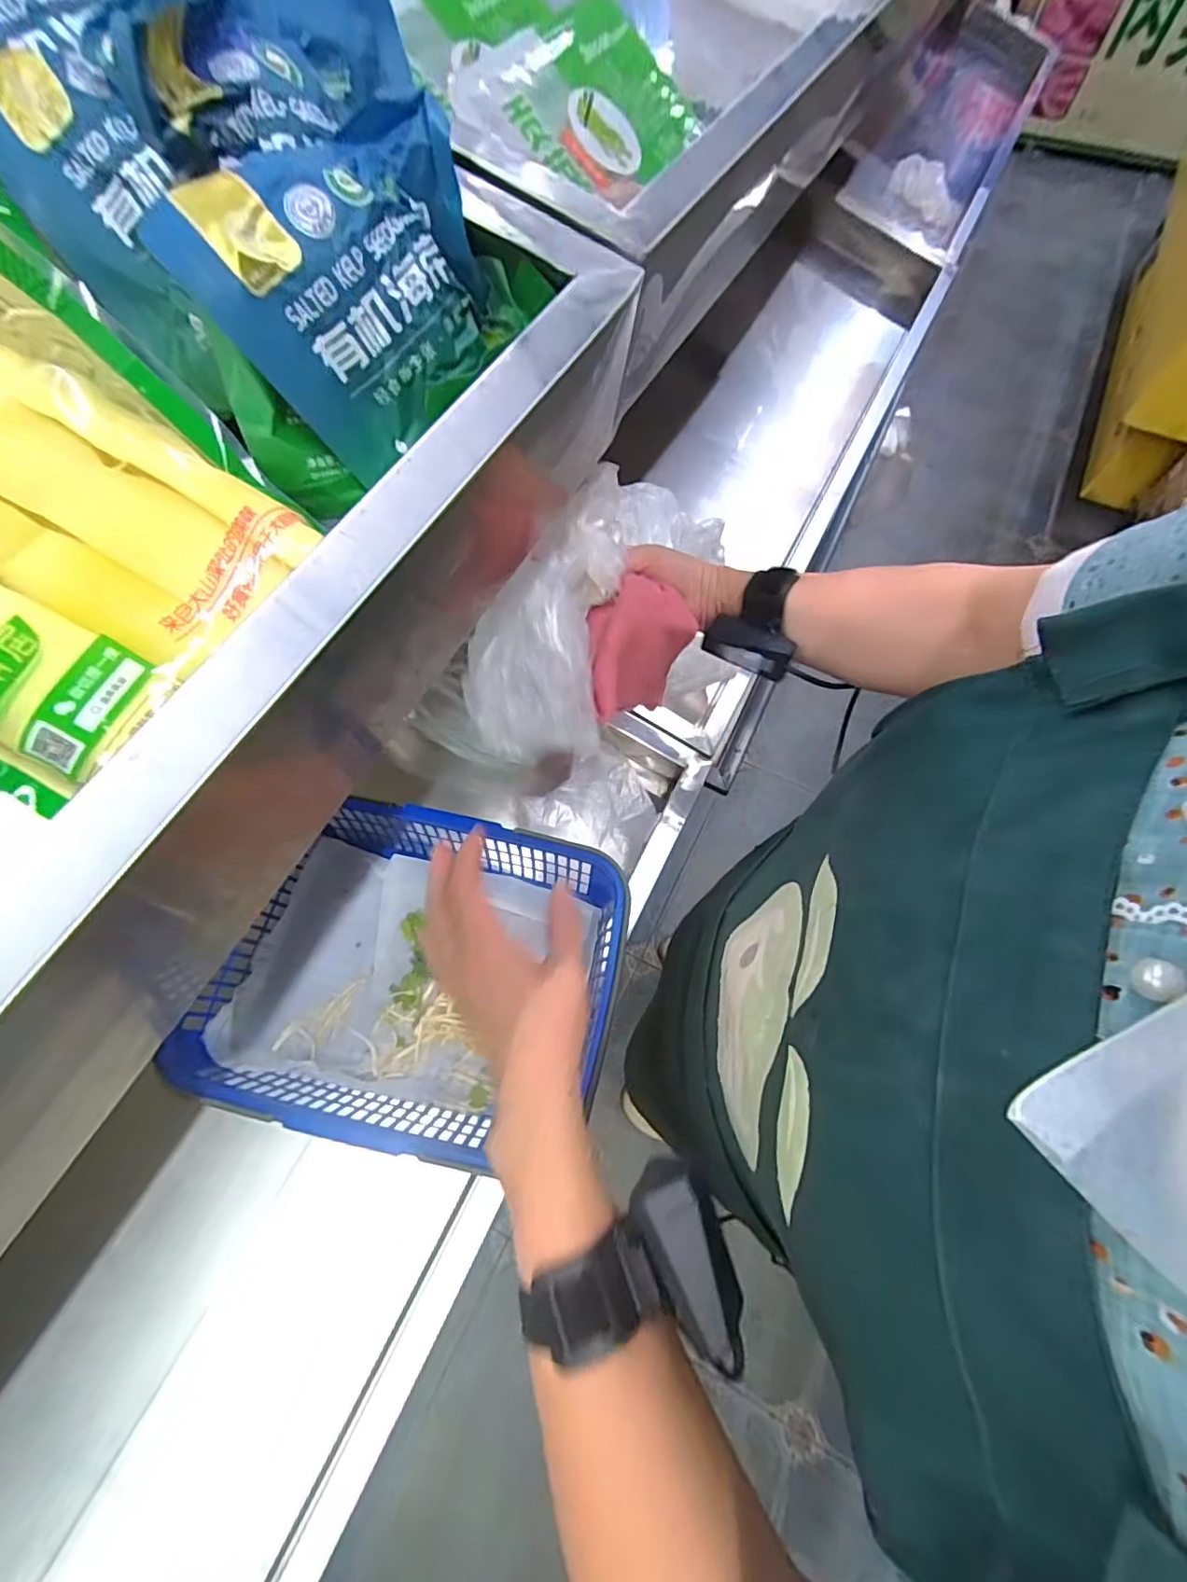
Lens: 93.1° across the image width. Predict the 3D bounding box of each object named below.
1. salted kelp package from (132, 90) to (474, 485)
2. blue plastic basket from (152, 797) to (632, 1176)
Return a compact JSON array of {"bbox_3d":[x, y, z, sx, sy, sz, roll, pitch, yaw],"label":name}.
[{"bbox_3d":[-0.098,-0.216,0.238,0.116,0.113,0.027,-49,44,-5],"label":"salted kelp package"},{"bbox_3d":[-0.154,0.160,0.510,0.332,0.091,0.262,11,67,6],"label":"blue plastic basket"}]

